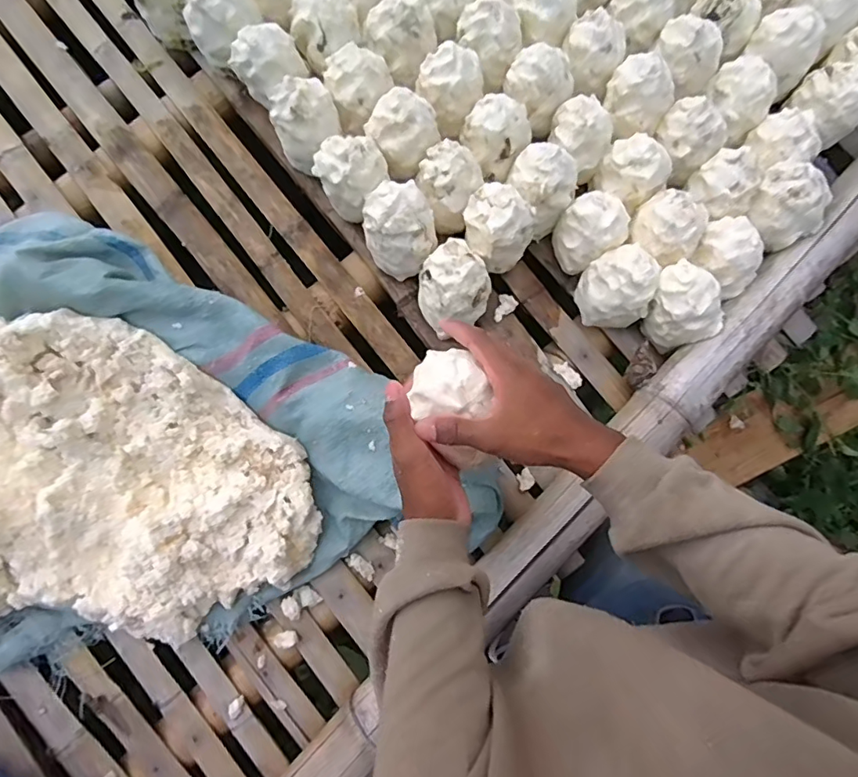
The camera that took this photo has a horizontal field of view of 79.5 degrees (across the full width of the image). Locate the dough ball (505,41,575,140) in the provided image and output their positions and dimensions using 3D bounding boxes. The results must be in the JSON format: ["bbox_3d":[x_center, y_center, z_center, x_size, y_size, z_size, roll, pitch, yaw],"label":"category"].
[{"bbox_3d":[0.138,-0.385,0.652,0.083,0.069,0.074,36,81,5],"label":"dough ball"}]

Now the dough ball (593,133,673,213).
[{"bbox_3d":[0.254,-0.271,0.641,0.066,0.063,0.077,-44,84,-8],"label":"dough ball"}]

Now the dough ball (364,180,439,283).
[{"bbox_3d":[-0.035,-0.193,0.637,0.084,0.108,0.090,0,80,-1],"label":"dough ball"}]

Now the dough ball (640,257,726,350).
[{"bbox_3d":[0.302,-0.098,0.619,0.075,0.070,0.094,-28,82,-6],"label":"dough ball"}]

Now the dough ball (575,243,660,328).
[{"bbox_3d":[0.232,-0.121,0.643,0.079,0.109,0.086,0,80,-1],"label":"dough ball"}]

